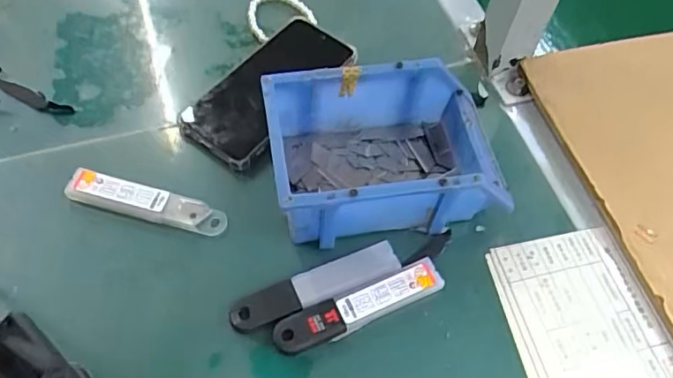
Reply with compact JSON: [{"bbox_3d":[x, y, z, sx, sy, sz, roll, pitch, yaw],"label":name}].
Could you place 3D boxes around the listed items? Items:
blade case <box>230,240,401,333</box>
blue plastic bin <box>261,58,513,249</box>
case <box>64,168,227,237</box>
[{"bbox_3d":[-0.015,0.072,0.406,0.125,0.011,0.026,-21,62,-13],"label":"blade case"},{"bbox_3d":[0.039,-0.030,0.430,0.174,0.069,0.114,-8,60,-6],"label":"blue plastic bin"},{"bbox_3d":[-0.150,0.011,0.436,0.125,0.016,0.025,14,60,6],"label":"case"}]

